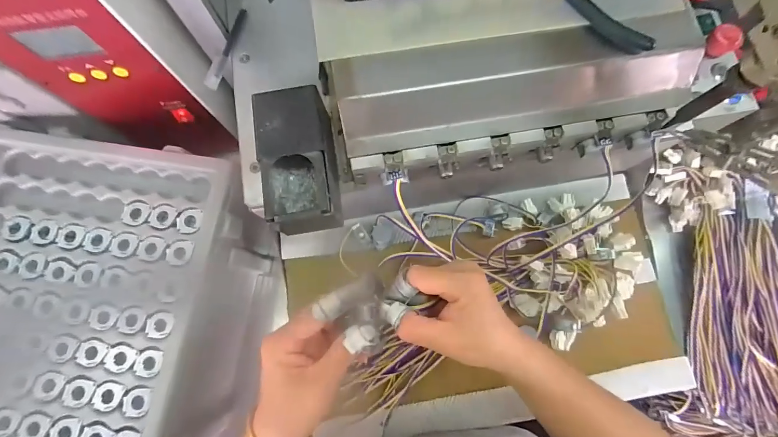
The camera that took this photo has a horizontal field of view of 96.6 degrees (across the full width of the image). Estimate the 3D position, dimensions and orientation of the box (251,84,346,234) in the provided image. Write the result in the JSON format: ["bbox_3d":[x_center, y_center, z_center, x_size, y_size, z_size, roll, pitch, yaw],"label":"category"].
[{"bbox_3d":[-0.074,-0.043,0.302,0.061,0.061,0.116,-8,78,-2],"label":"box"}]

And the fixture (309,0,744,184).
[{"bbox_3d":[0.096,-0.127,0.288,0.294,0.060,0.173,-10,78,-2],"label":"fixture"}]

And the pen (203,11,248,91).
[{"bbox_3d":[-0.170,-0.179,0.364,0.013,0.009,0.094,16,79,3],"label":"pen"}]

